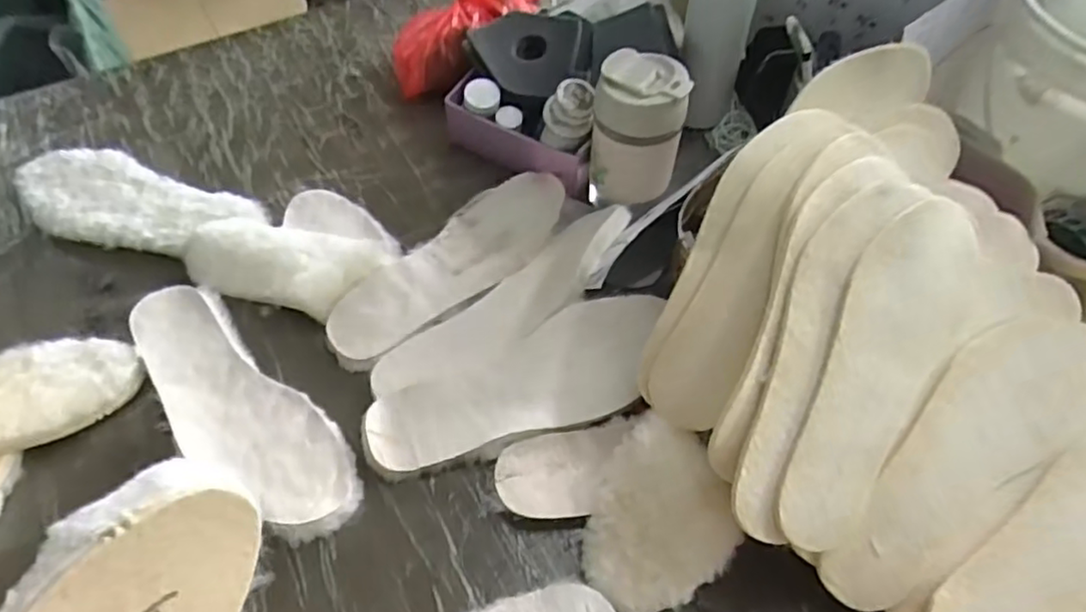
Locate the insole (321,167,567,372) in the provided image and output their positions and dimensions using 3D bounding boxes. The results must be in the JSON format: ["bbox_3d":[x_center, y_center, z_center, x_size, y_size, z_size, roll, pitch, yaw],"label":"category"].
[{"bbox_3d":[-0.084,-0.043,0.642,0.084,0.018,0.268,39,65,23],"label":"insole"}]

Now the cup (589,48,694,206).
[{"bbox_3d":[0.089,-0.159,0.642,0.086,0.134,0.074,4,56,3],"label":"cup"}]

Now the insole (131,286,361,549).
[{"bbox_3d":[-0.253,0.077,0.556,0.276,0.007,0.088,39,65,23],"label":"insole"}]

